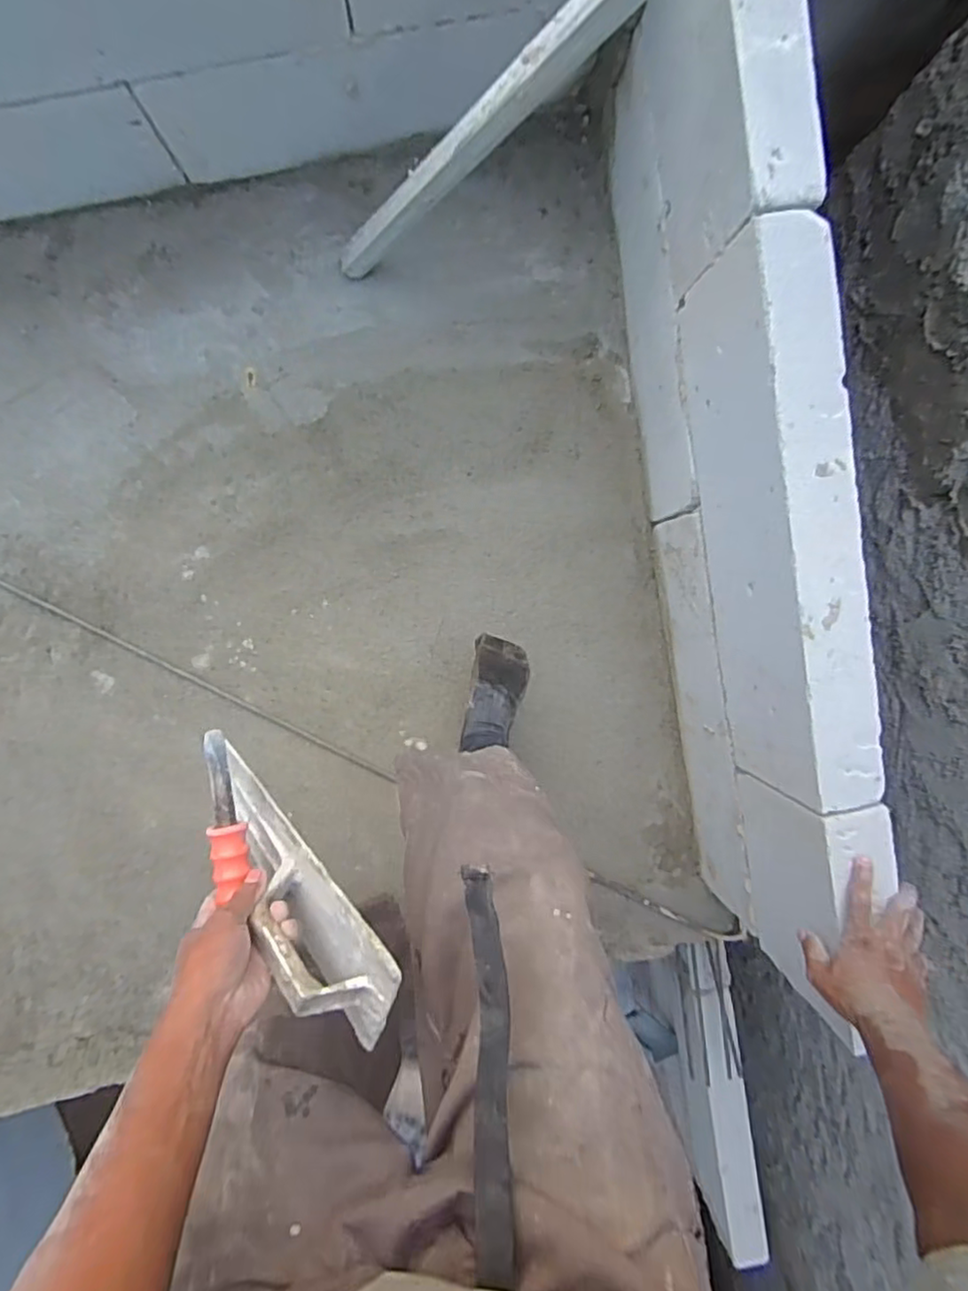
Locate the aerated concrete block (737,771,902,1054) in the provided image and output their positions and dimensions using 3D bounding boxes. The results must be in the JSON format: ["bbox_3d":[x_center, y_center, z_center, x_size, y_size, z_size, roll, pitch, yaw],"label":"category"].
[{"bbox_3d":[0.395,0.293,0.776,0.069,0.197,0.249,-7,95,-4],"label":"aerated concrete block"}]

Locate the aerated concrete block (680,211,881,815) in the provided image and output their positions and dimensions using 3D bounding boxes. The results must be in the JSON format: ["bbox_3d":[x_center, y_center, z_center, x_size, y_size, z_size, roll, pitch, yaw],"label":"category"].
[{"bbox_3d":[0.332,-0.127,0.732,0.073,0.203,0.596,-9,95,-2],"label":"aerated concrete block"}]

